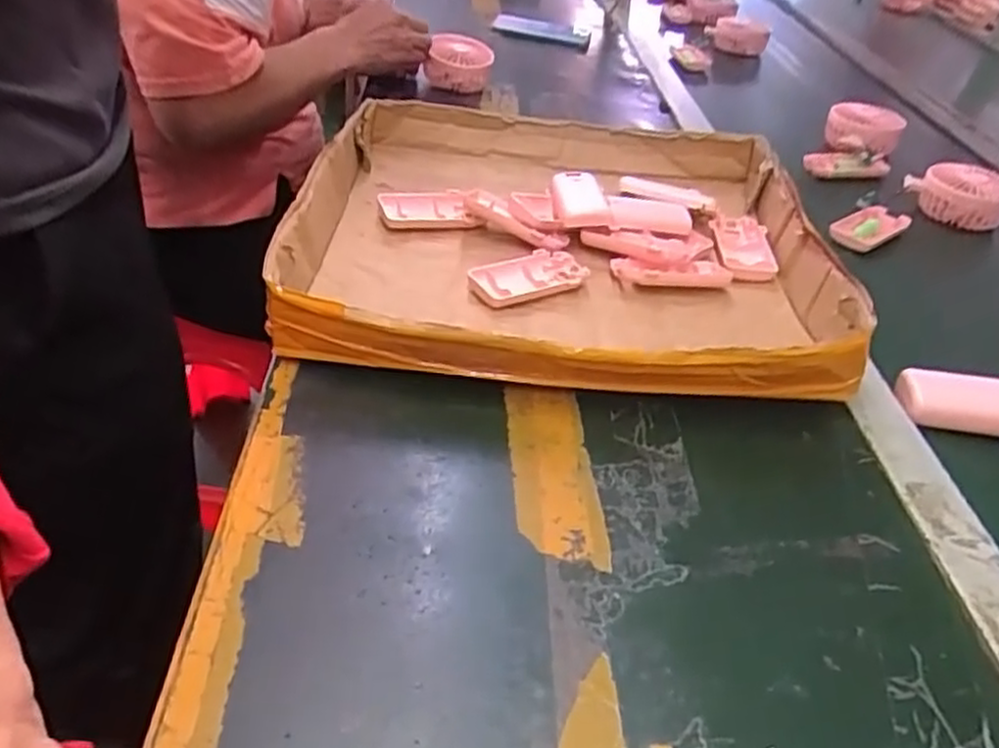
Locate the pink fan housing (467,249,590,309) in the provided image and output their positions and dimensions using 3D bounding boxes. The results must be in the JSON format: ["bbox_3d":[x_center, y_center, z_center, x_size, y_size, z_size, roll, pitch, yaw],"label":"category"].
[{"bbox_3d":[0.022,-0.079,0.584,0.097,0.010,0.051,-16,45,-26],"label":"pink fan housing"}]

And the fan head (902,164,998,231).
[{"bbox_3d":[0.480,-0.187,0.772,0.087,0.045,0.068,2,40,-6],"label":"fan head"}]

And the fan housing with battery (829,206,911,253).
[{"bbox_3d":[0.362,-0.142,0.729,0.103,0.012,0.040,-27,69,-30],"label":"fan housing with battery"}]

